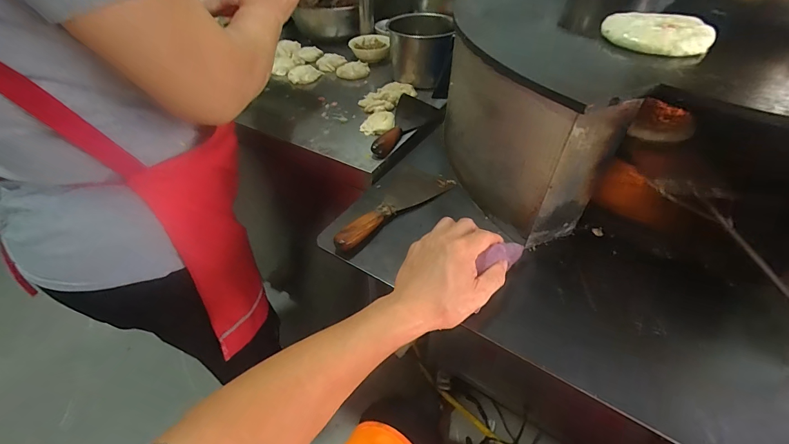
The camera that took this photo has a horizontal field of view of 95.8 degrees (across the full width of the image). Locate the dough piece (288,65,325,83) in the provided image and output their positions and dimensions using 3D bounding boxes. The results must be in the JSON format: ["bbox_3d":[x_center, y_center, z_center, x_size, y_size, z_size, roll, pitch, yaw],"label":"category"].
[{"bbox_3d":[-0.199,-0.332,0.798,0.076,0.020,0.046,-31,53,-27],"label":"dough piece"}]

